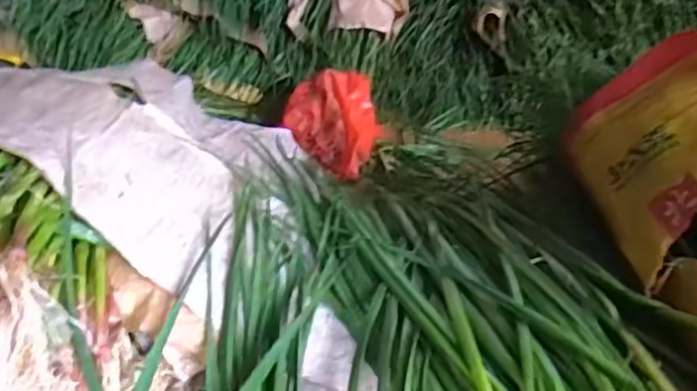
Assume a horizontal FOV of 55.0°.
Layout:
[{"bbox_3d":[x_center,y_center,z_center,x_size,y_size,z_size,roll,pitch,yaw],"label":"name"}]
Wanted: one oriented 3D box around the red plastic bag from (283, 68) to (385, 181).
[{"bbox_3d":[-0.037,-0.200,1.759,0.245,0.173,0.305,6,31,-1],"label":"red plastic bag"}]

